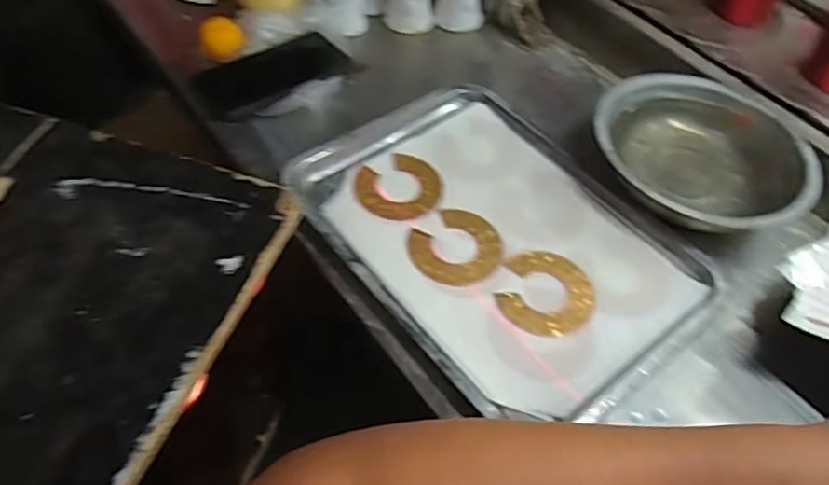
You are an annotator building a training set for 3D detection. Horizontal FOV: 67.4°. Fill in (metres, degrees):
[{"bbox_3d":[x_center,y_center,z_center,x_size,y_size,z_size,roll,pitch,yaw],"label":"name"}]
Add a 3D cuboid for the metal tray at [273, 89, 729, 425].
[{"bbox_3d":[0.070,-0.014,0.551,0.247,0.023,0.334,-33,63,-23],"label":"metal tray"}]

